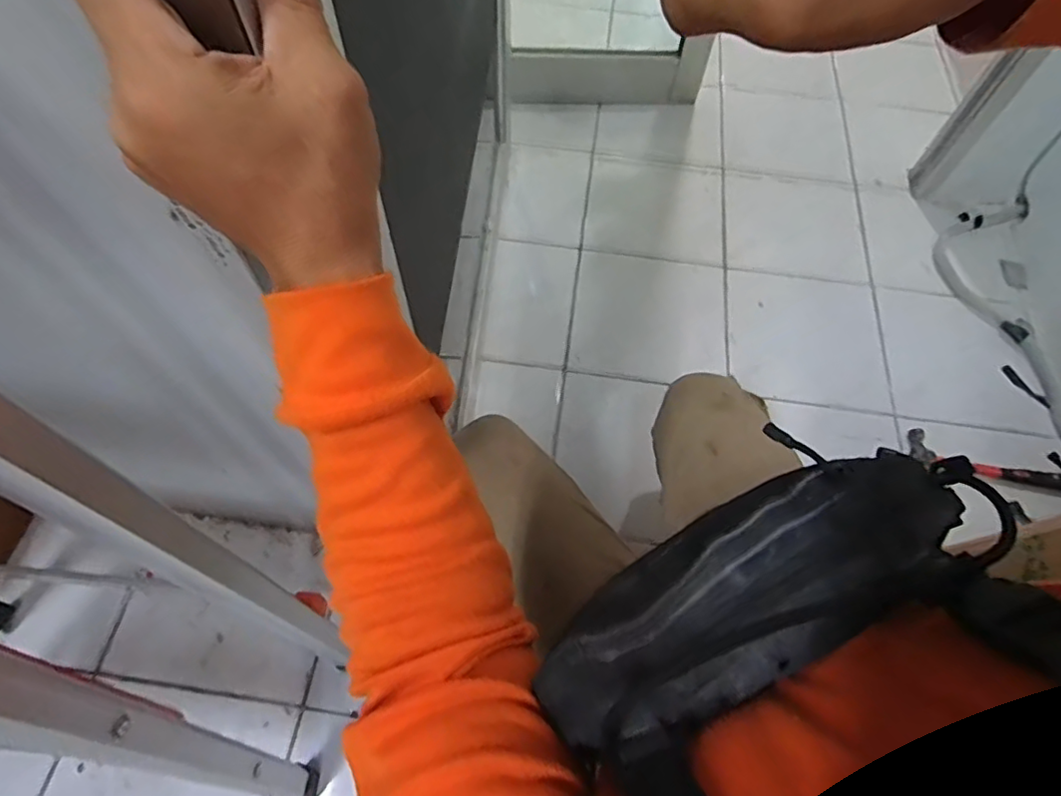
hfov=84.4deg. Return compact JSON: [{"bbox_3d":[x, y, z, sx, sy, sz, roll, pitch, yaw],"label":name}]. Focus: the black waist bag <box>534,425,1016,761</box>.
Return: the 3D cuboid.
[{"bbox_3d":[0.119,0.095,0.305,0.248,0.073,0.087,-30,66,-2],"label":"black waist bag"}]

